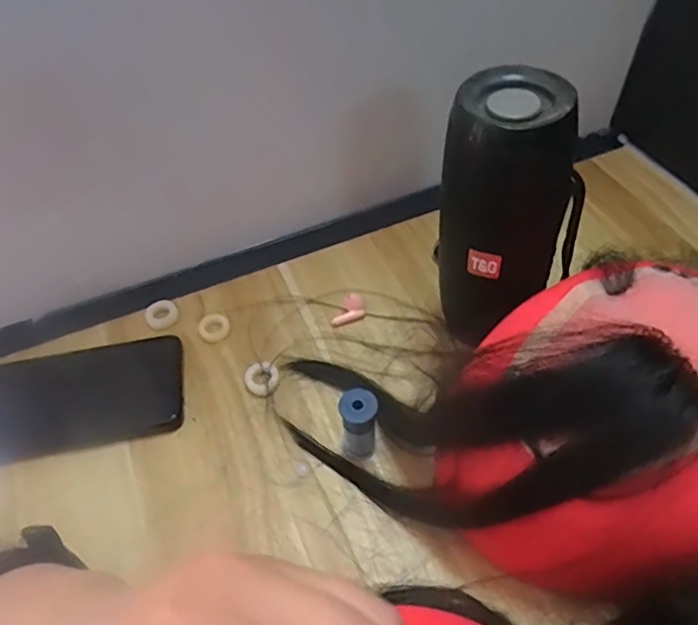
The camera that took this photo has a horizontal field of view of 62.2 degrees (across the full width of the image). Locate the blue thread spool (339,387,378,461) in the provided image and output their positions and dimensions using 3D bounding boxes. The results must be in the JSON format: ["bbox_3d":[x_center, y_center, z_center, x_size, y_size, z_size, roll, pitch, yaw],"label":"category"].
[{"bbox_3d":[0.006,0.069,0.354,0.021,0.053,0.022,-2,51,2],"label":"blue thread spool"}]

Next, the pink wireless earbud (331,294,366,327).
[{"bbox_3d":[-0.001,-0.002,0.434,0.026,0.014,0.020,-7,51,-2],"label":"pink wireless earbud"}]

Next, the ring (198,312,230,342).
[{"bbox_3d":[-0.101,0.010,0.432,0.022,0.004,0.024,-2,51,2],"label":"ring"}]

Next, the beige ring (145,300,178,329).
[{"bbox_3d":[-0.142,0.001,0.439,0.023,0.004,0.028,-34,57,-22],"label":"beige ring"}]

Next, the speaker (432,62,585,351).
[{"bbox_3d":[0.091,-0.046,0.356,0.061,0.180,0.066,-2,51,2],"label":"speaker"}]

